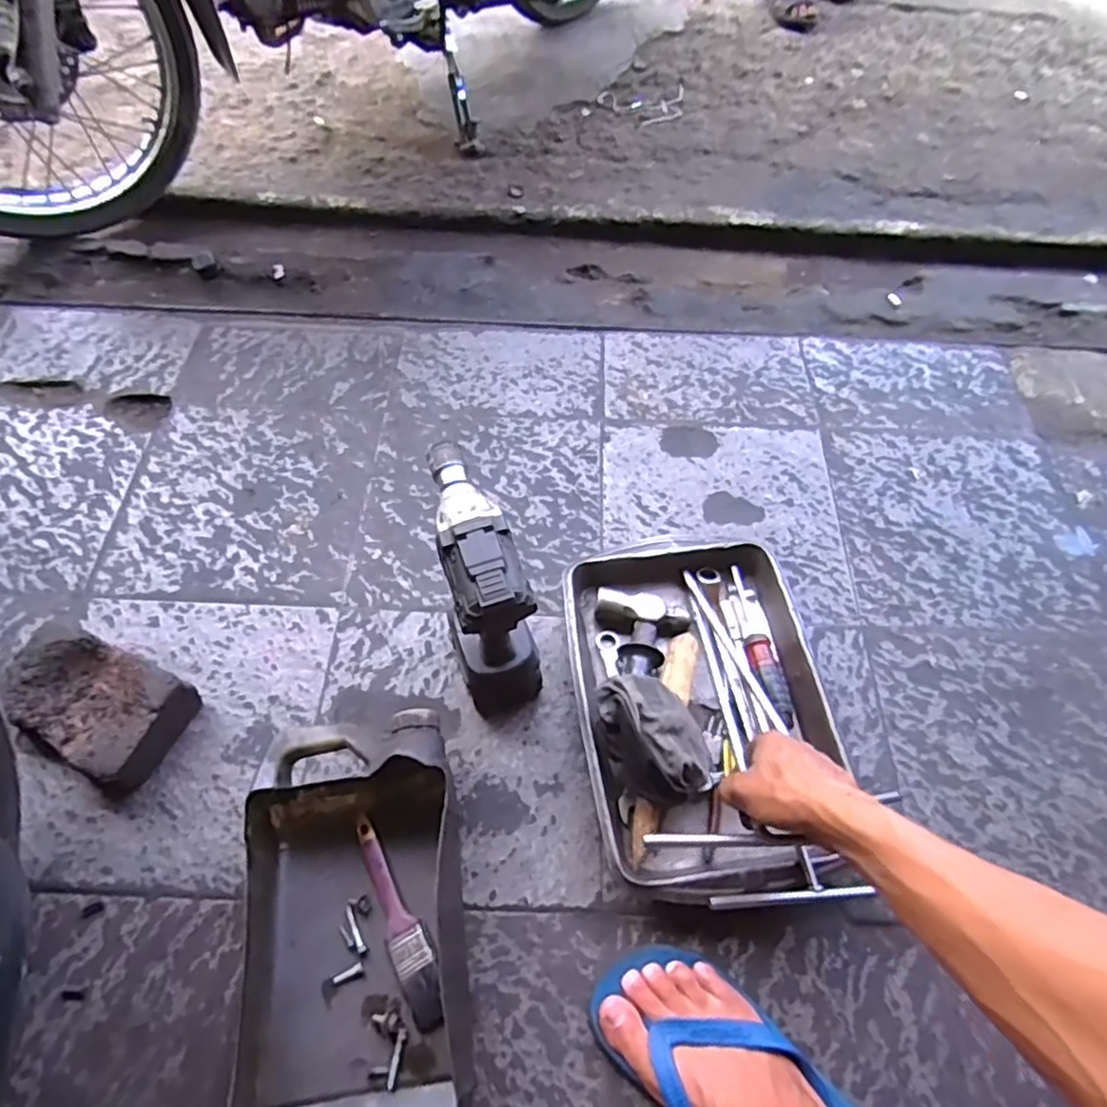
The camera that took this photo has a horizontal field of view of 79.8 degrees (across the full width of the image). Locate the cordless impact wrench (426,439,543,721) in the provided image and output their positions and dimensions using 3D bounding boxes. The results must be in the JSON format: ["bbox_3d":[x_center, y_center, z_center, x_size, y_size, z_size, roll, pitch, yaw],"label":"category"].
[{"bbox_3d":[-0.067,0.036,0.637,0.077,0.248,0.173,-14,61,-9],"label":"cordless impact wrench"}]

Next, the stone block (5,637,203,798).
[{"bbox_3d":[-0.463,0.158,0.669,0.169,0.059,0.119,20,61,10],"label":"stone block"}]

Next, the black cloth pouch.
[{"bbox_3d":[0.092,0.173,0.627,0.085,0.053,0.123,-25,64,-14],"label":"black cloth pouch"}]

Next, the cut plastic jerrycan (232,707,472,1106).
[{"bbox_3d":[-0.168,0.311,0.563,0.179,0.089,0.331,-7,60,-5],"label":"cut plastic jerrycan"}]

